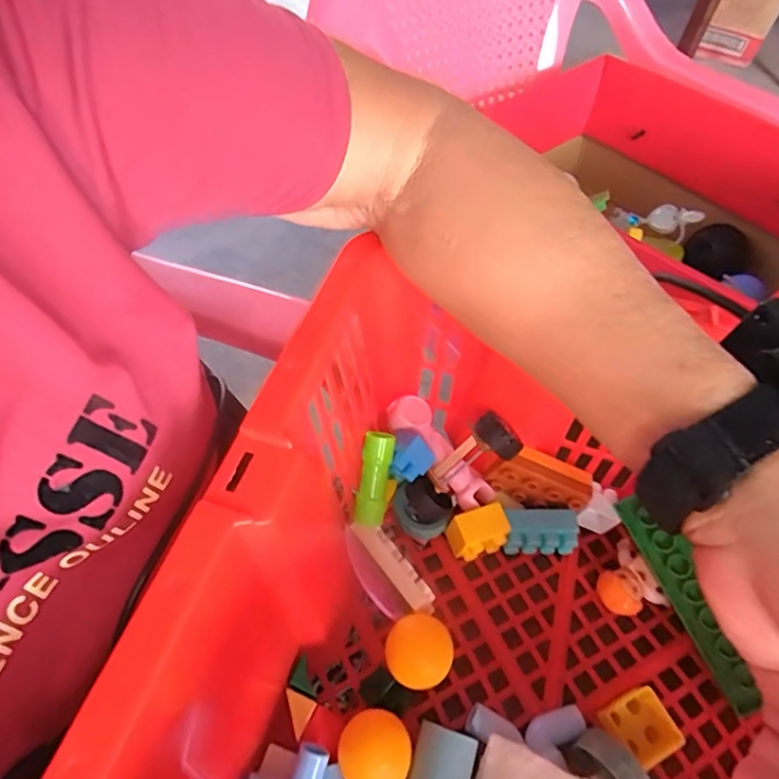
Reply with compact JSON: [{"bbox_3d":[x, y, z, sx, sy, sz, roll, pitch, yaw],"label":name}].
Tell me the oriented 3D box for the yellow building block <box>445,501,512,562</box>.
[{"bbox_3d":[0.056,0.093,0.352,0.034,0.032,0.024,-13,57,-12],"label":"yellow building block"}]

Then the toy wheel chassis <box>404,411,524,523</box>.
[{"bbox_3d":[0.043,0.053,0.347,0.088,0.034,0.030,-45,59,20],"label":"toy wheel chassis"}]

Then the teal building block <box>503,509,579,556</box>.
[{"bbox_3d":[0.097,0.093,0.358,0.046,0.027,0.024,4,55,0],"label":"teal building block"}]

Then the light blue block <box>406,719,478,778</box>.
[{"bbox_3d":[0.026,0.191,0.278,0.030,0.026,0.031,19,57,10],"label":"light blue block"}]

